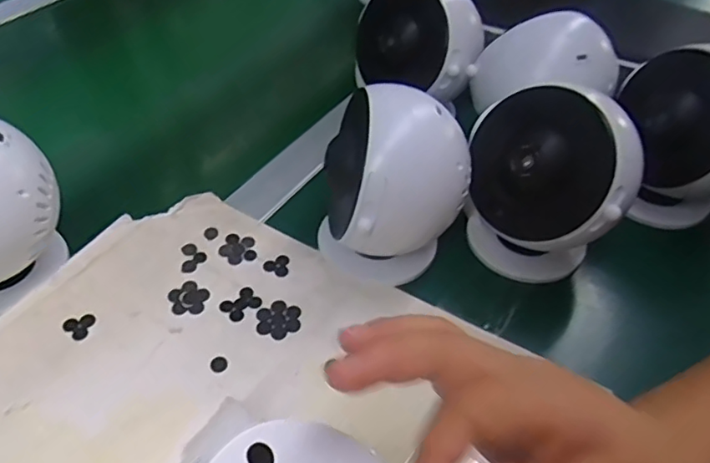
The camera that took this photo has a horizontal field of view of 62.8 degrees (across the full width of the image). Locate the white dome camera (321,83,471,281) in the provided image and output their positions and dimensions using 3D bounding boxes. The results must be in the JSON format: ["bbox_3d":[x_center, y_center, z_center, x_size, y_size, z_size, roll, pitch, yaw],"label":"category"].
[{"bbox_3d":[0.025,-0.018,0.373,0.089,0.120,0.096,4,47,2],"label":"white dome camera"}]

